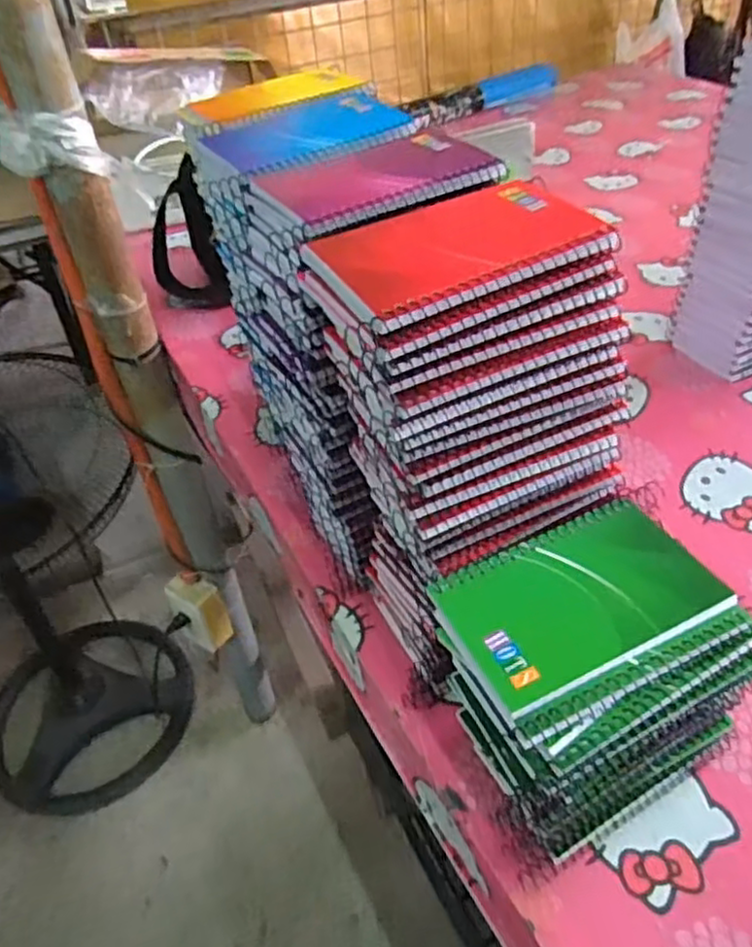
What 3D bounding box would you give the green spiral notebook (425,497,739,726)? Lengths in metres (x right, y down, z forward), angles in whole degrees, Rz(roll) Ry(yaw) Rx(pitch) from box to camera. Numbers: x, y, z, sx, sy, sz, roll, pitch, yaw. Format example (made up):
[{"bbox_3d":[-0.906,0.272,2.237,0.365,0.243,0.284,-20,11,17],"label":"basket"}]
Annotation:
[{"bbox_3d":[0.102,0.061,0.354,0.130,0.007,0.084,-21,44,-14],"label":"green spiral notebook"}]

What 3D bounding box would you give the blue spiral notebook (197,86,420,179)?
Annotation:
[{"bbox_3d":[-0.044,-0.240,0.482,0.142,0.008,0.107,-23,46,-18],"label":"blue spiral notebook"}]

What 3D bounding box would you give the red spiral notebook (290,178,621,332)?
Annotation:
[{"bbox_3d":[0.042,-0.111,0.337,0.139,0.015,0.076,-24,46,-19],"label":"red spiral notebook"}]

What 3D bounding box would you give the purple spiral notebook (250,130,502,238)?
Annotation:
[{"bbox_3d":[0.002,-0.176,0.415,0.139,0.008,0.095,-21,45,-16],"label":"purple spiral notebook"}]

